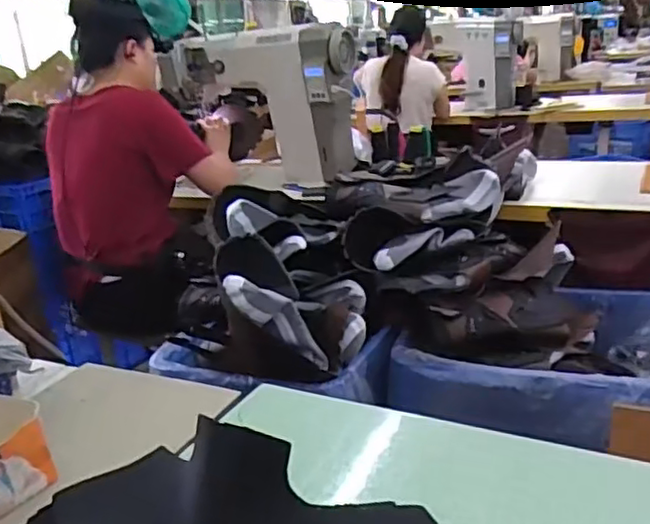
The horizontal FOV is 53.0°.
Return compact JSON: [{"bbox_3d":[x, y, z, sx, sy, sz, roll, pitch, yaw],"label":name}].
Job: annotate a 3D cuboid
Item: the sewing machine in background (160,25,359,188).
[{"bbox_3d":[-0.159,-0.418,1.773,0.522,0.379,0.164,2,20,21],"label":"sewing machine in background"}]

